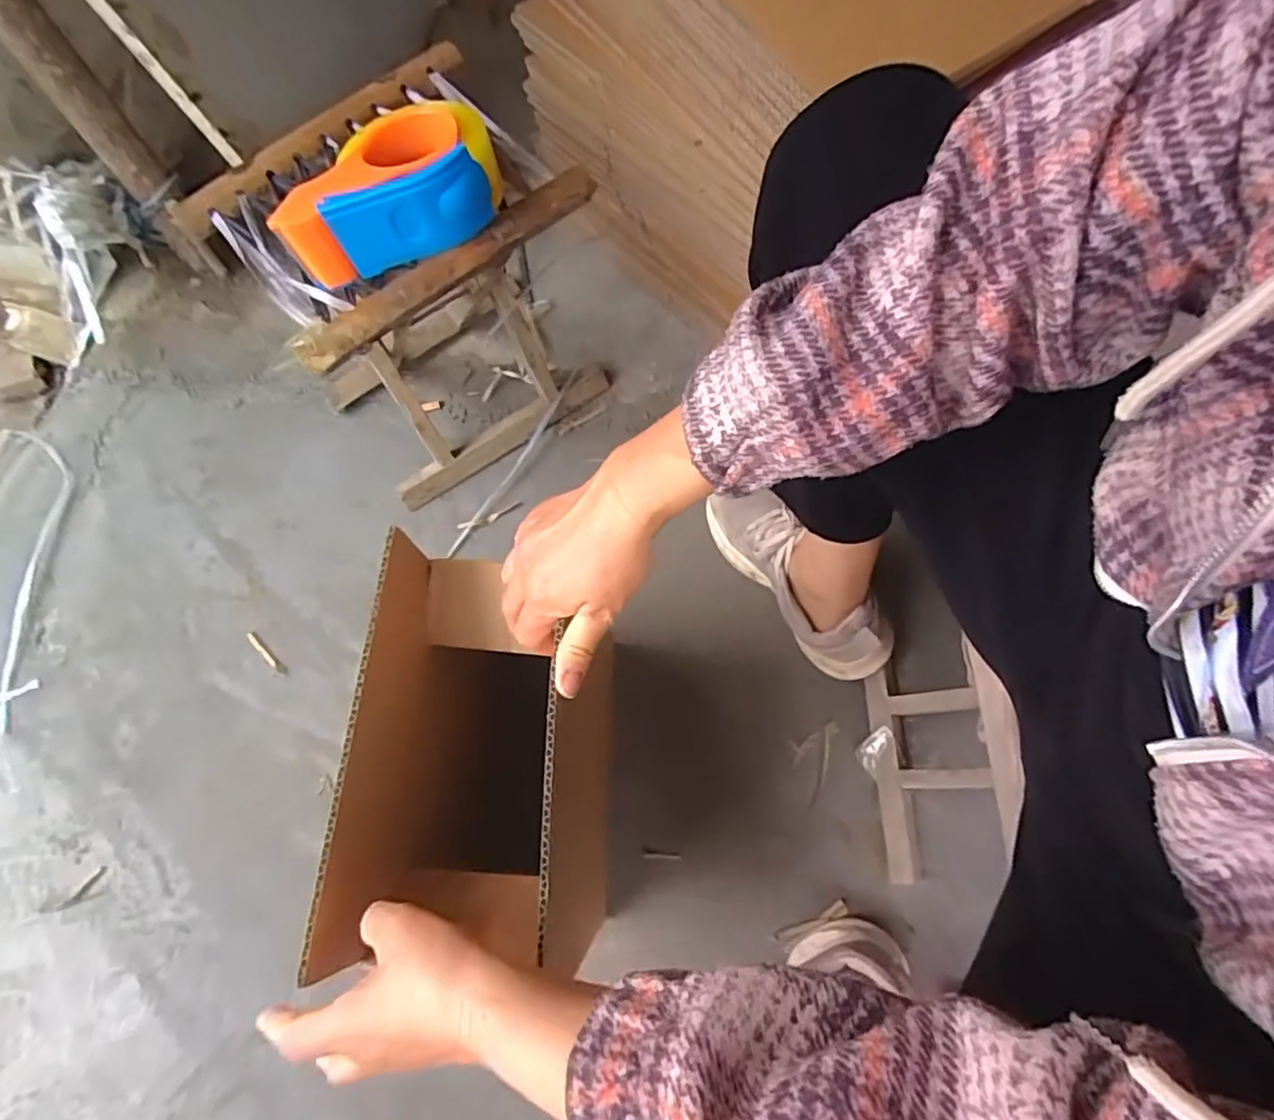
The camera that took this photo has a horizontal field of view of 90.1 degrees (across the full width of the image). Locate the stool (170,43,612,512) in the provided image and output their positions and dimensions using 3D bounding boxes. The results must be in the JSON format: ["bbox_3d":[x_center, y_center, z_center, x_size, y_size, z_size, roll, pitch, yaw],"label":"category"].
[{"bbox_3d":[-0.199,-0.253,0.636,0.265,0.288,0.197,-37,74,-12],"label":"stool"}]

